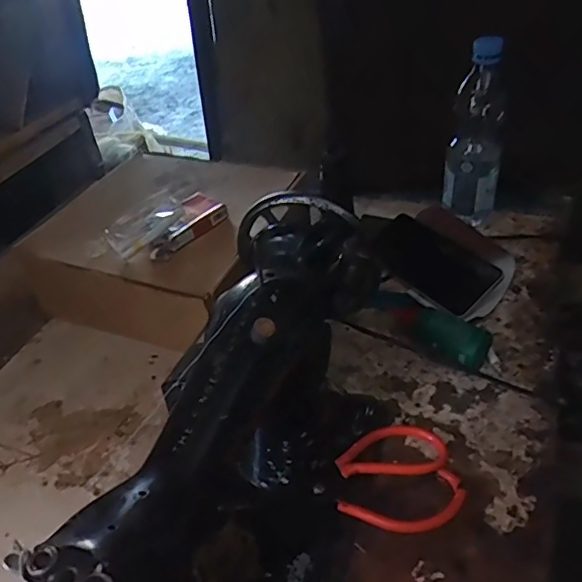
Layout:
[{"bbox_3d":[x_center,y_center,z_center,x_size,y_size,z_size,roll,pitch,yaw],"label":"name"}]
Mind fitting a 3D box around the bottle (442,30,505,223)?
[{"bbox_3d":[0.227,-0.200,0.692,0.063,0.216,0.069,10,41,16],"label":"bottle"}]

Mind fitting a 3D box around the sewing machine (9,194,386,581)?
[{"bbox_3d":[-0.034,0.115,0.414,0.148,0.210,0.348,12,42,18],"label":"sewing machine"}]

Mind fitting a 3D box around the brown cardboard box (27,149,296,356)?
[{"bbox_3d":[-0.142,-0.067,0.705,0.249,0.119,0.253,12,43,20],"label":"brown cardboard box"}]

